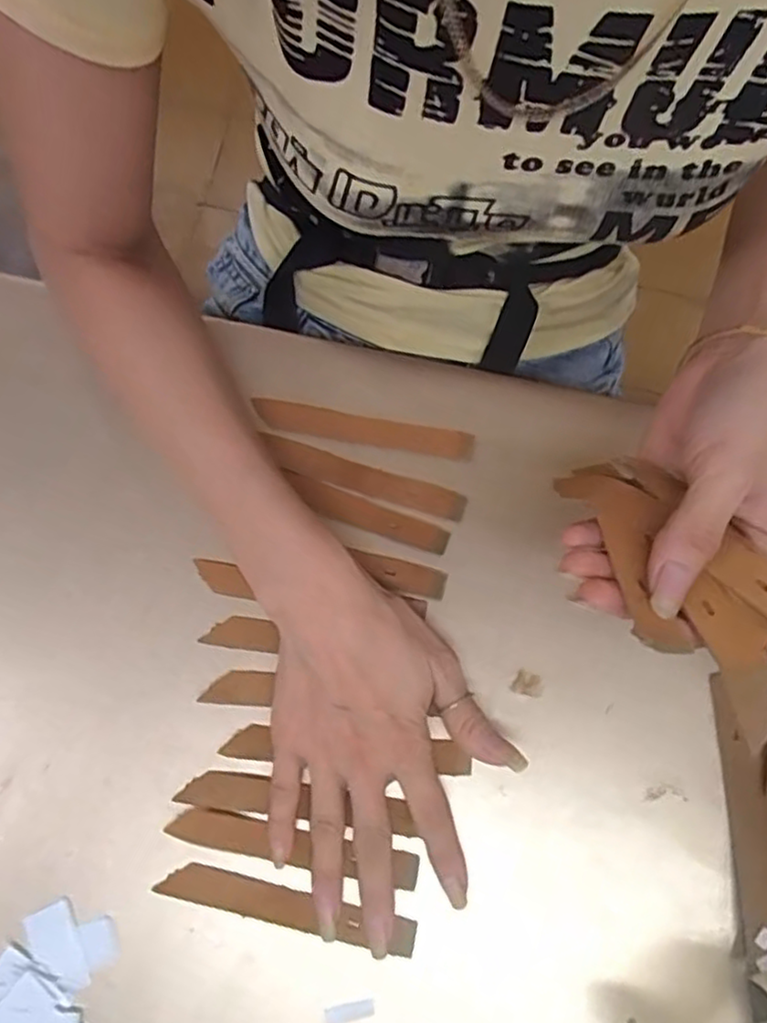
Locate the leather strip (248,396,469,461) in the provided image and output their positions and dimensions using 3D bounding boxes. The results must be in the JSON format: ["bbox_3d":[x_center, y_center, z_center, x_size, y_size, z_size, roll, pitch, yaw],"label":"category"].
[{"bbox_3d":[-0.012,-0.047,0.388,0.124,0.007,0.020,9,76,2],"label":"leather strip"}]

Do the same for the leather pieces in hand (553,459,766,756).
[{"bbox_3d":[0.114,0.023,0.261,0.061,0.025,0.120,-31,61,-8],"label":"leather pieces in hand"}]

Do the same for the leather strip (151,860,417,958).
[{"bbox_3d":[-0.047,0.192,0.327,0.125,0.009,0.017,12,79,5],"label":"leather strip"}]

